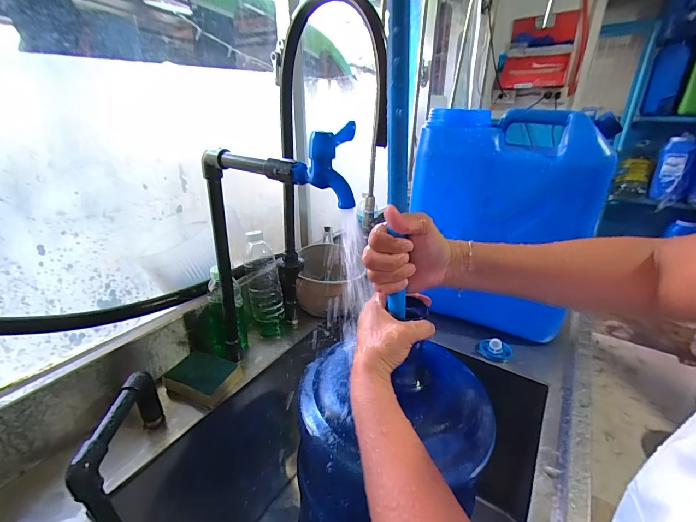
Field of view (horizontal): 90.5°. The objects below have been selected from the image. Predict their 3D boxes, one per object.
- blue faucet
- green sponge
[{"bbox_3d":[-0.028,-0.107,0.384,0.069,0.080,0.051,0,24,0],"label":"blue faucet"},{"bbox_3d":[-0.239,0.187,0.565,0.117,0.033,0.076,11,26,23],"label":"green sponge"}]

